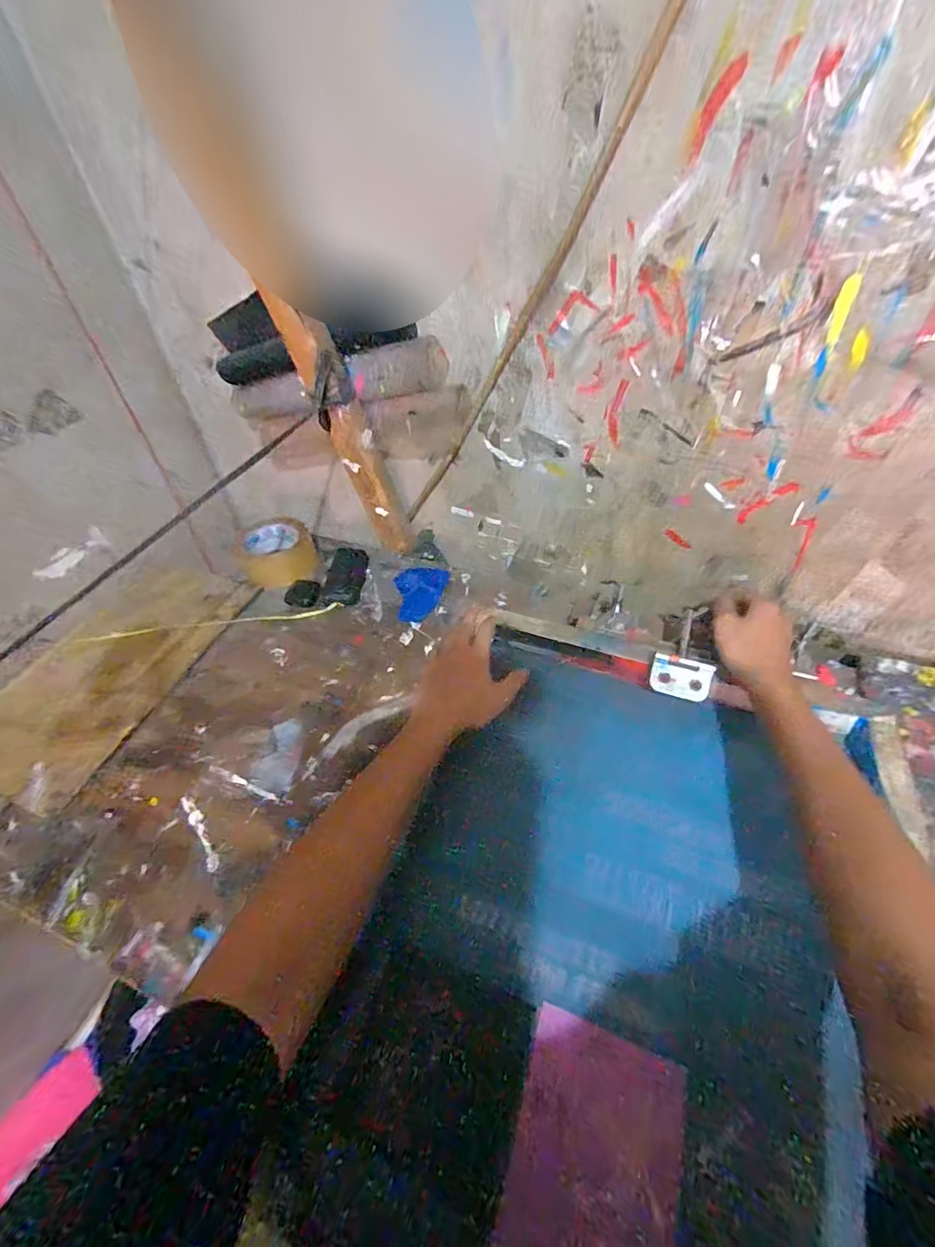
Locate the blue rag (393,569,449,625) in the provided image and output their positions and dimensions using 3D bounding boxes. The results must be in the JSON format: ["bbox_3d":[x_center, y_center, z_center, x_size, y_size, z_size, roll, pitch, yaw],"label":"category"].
[{"bbox_3d":[-0.073,-0.044,0.686,0.075,0.015,0.089,14,51,17],"label":"blue rag"}]

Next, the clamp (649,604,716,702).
[{"bbox_3d":[0.239,0.030,0.545,0.060,0.031,0.103,12,51,16],"label":"clamp"}]

